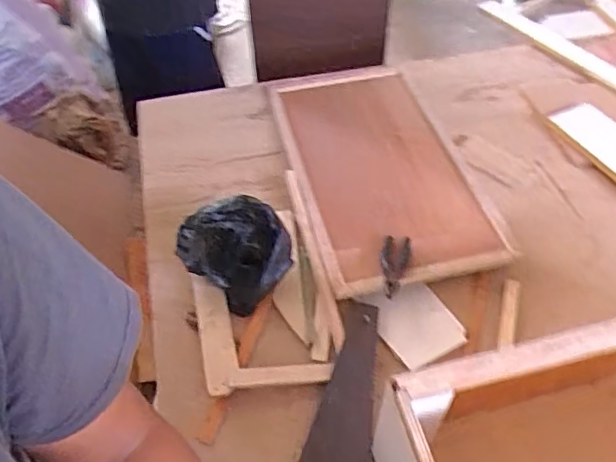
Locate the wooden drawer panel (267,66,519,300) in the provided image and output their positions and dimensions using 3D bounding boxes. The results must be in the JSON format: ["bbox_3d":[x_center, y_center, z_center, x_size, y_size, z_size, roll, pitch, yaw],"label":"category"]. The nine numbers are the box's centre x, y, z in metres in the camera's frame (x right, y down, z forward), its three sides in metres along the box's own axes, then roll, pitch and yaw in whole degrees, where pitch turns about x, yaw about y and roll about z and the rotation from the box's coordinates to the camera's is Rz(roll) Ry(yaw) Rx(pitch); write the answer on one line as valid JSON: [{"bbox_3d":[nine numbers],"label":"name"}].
[{"bbox_3d":[0.137,-0.142,1.146,0.335,0.040,0.624,-13,52,-9],"label":"wooden drawer panel"}]

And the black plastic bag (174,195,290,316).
[{"bbox_3d":[-0.124,0.033,0.949,0.174,0.103,0.151,28,56,22],"label":"black plastic bag"}]

